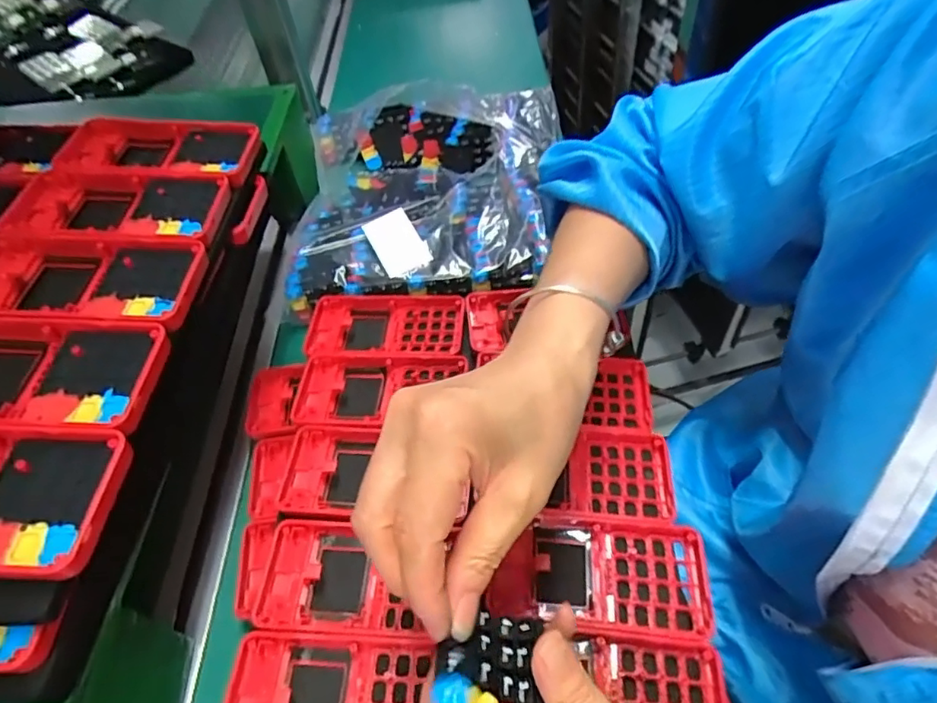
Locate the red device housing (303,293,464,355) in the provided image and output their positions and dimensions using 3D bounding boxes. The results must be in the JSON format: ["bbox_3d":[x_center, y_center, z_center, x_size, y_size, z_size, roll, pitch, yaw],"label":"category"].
[{"bbox_3d":[-0.067,-0.021,0.451,0.122,0.009,0.064,1,52,6],"label":"red device housing"}]

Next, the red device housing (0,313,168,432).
[{"bbox_3d":[-0.215,0.010,0.274,0.123,0.016,0.065,-1,52,4],"label":"red device housing"}]

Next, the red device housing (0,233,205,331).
[{"bbox_3d":[-0.217,-0.039,0.314,0.133,0.015,0.066,0,52,5],"label":"red device housing"}]

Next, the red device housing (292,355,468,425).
[{"bbox_3d":[-0.067,0.029,0.412,0.119,0.012,0.062,1,52,6],"label":"red device housing"}]

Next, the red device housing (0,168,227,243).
[{"bbox_3d":[-0.217,-0.088,0.351,0.125,0.016,0.062,-1,52,5],"label":"red device housing"}]

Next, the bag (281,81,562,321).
[{"bbox_3d":[-0.038,-0.175,0.592,0.274,0.045,0.346,-4,51,3],"label":"bag"}]

